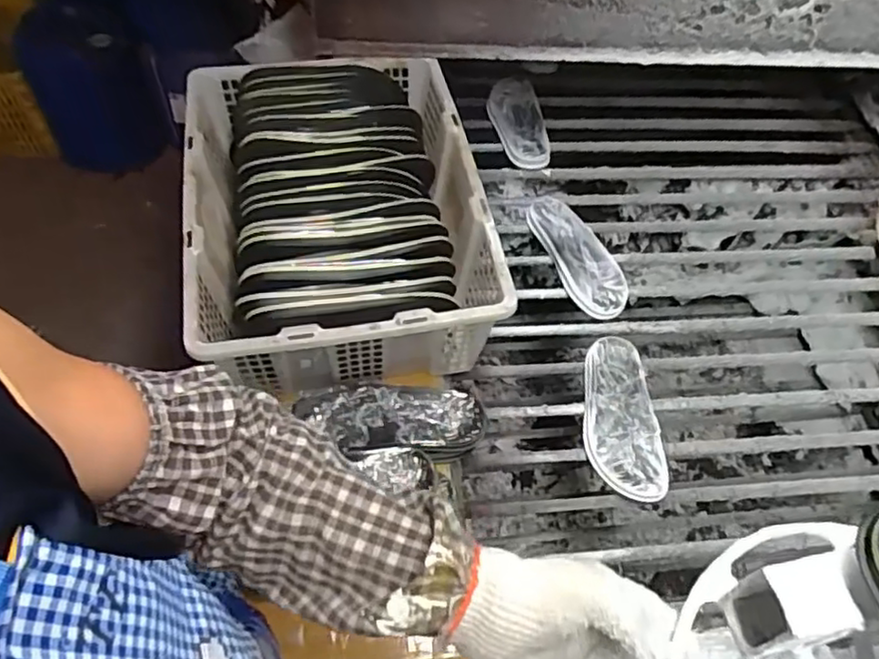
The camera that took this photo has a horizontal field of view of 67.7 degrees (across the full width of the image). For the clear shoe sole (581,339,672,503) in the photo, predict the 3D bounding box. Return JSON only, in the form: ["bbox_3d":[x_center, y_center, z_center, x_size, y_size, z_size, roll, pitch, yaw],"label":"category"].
[{"bbox_3d":[0.234,0.109,0.855,0.091,0.012,0.231,-3,52,3],"label":"clear shoe sole"}]

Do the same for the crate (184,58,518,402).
[{"bbox_3d":[-0.133,-0.161,0.845,0.346,0.167,0.475,-8,58,-9],"label":"crate"}]

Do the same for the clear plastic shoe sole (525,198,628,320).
[{"bbox_3d":[0.214,-0.116,1.007,0.096,0.024,0.227,-12,59,-12],"label":"clear plastic shoe sole"}]

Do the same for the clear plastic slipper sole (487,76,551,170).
[{"bbox_3d":[0.136,-0.379,1.176,0.097,0.031,0.219,-1,57,-9],"label":"clear plastic slipper sole"}]

